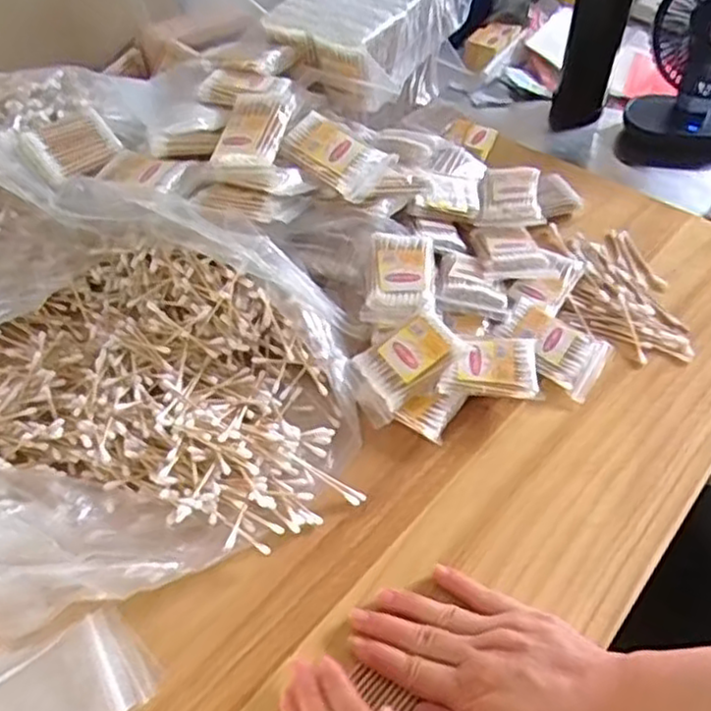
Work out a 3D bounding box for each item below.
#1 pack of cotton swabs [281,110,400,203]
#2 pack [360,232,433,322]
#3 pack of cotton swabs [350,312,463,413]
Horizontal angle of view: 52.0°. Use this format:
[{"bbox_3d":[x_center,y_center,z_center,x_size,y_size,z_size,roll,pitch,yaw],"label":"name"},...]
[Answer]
[{"bbox_3d":[-0.018,-0.171,0.622,0.083,0.029,0.056,30,81,17],"label":"pack of cotton swabs"},{"bbox_3d":[0.038,-0.067,0.613,0.055,0.029,0.083,6,50,7],"label":"pack"},{"bbox_3d":[0.039,-0.001,0.568,0.075,0.014,0.054,-41,64,-5],"label":"pack of cotton swabs"}]

